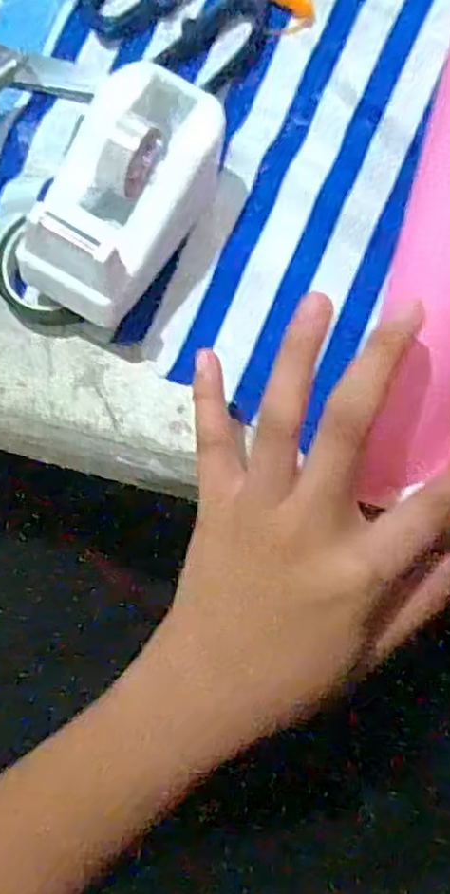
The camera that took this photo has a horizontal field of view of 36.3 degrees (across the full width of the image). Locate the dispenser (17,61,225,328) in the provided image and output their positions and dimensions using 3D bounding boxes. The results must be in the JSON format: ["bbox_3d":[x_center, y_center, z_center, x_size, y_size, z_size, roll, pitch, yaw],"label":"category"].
[{"bbox_3d":[-0.043,-0.108,0.300,0.062,0.054,0.109,24,85,8],"label":"dispenser"}]

